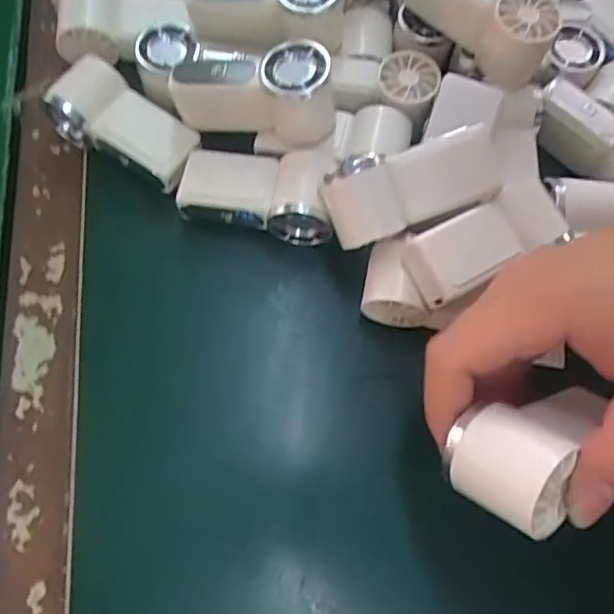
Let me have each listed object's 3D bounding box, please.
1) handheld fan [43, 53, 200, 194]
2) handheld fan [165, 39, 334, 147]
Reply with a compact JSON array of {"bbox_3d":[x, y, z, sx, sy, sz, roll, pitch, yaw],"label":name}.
[{"bbox_3d":[-0.111,-0.112,0.382,0.088,0.036,0.041,30,71,10],"label":"handheld fan"},{"bbox_3d":[-0.031,-0.124,0.356,0.091,0.045,0.032,7,69,1],"label":"handheld fan"}]

